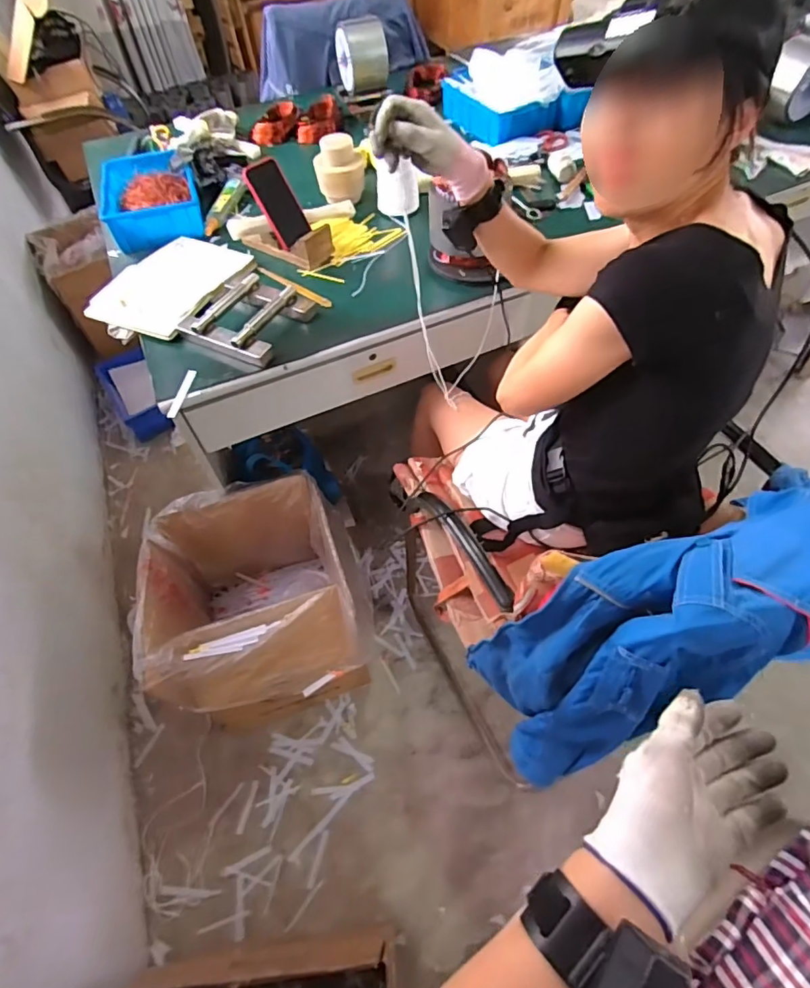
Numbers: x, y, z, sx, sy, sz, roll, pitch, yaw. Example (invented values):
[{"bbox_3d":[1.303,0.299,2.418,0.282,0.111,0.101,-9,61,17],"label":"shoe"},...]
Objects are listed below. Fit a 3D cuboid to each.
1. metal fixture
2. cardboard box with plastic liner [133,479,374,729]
[{"bbox_3d":[-0.306,-0.345,1.019,0.218,0.060,0.205,25,61,19],"label":"metal fixture"},{"bbox_3d":[-0.319,0.282,1.279,0.466,0.449,0.432,-13,56,-5],"label":"cardboard box with plastic liner"}]

